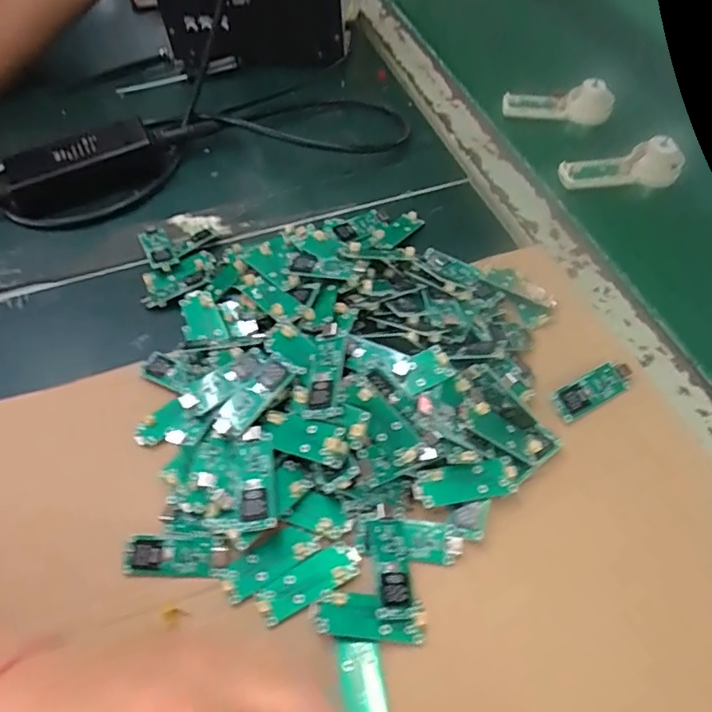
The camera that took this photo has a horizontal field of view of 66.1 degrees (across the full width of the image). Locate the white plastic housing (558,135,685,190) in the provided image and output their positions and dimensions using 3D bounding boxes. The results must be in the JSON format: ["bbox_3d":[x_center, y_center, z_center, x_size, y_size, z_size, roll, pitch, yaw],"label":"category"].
[{"bbox_3d":[0.210,-0.155,0.436,0.094,0.025,0.029,-5,54,0],"label":"white plastic housing"}]

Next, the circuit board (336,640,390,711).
[{"bbox_3d":[0.004,0.147,0.237,0.019,0.007,0.043,-11,54,-4],"label":"circuit board"}]

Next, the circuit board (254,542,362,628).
[{"bbox_3d":[-0.022,0.108,0.264,0.052,0.006,0.018,-28,56,-14],"label":"circuit board"}]

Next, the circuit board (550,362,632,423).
[{"bbox_3d":[0.137,0.019,0.315,0.051,0.004,0.019,-25,79,-12],"label":"circuit board"}]

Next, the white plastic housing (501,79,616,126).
[{"bbox_3d":[0.183,-0.234,0.495,0.094,0.025,0.027,12,56,13],"label":"white plastic housing"}]

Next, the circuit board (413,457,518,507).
[{"bbox_3d":[0.056,0.065,0.280,0.052,0.004,0.018,-10,71,-2],"label":"circuit board"}]

